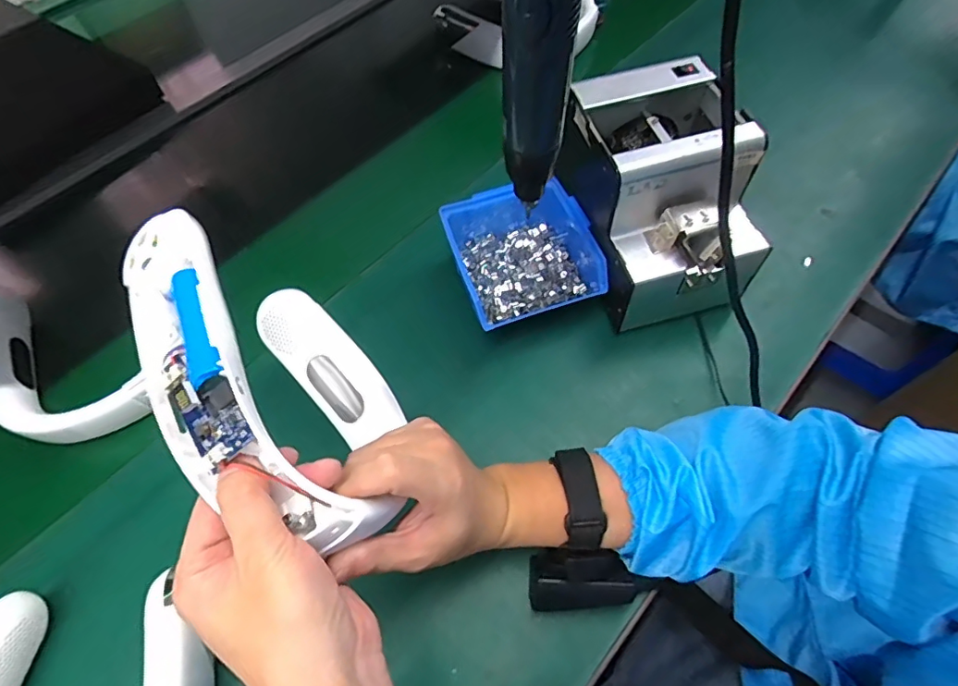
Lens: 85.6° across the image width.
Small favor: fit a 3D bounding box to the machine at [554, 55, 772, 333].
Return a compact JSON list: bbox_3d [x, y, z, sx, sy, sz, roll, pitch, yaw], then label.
[{"bbox_3d":[0.161,-0.140,0.478,0.140,0.146,0.189,-14,60,-4],"label":"machine"}]

